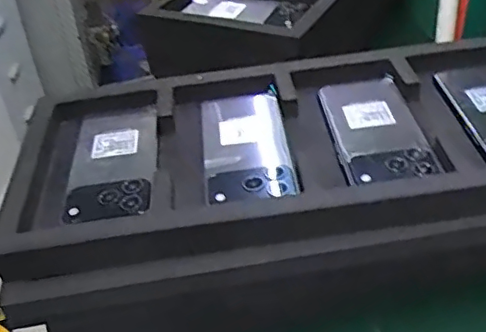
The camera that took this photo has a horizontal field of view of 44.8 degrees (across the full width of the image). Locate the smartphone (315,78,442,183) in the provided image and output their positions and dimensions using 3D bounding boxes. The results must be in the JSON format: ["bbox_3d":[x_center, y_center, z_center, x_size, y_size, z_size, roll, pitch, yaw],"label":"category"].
[{"bbox_3d":[0.117,-0.032,0.521,0.078,0.015,0.182,-5,37,1],"label":"smartphone"}]

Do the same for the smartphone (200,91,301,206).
[{"bbox_3d":[0.001,-0.021,0.534,0.074,0.009,0.194,-7,37,-1],"label":"smartphone"}]

